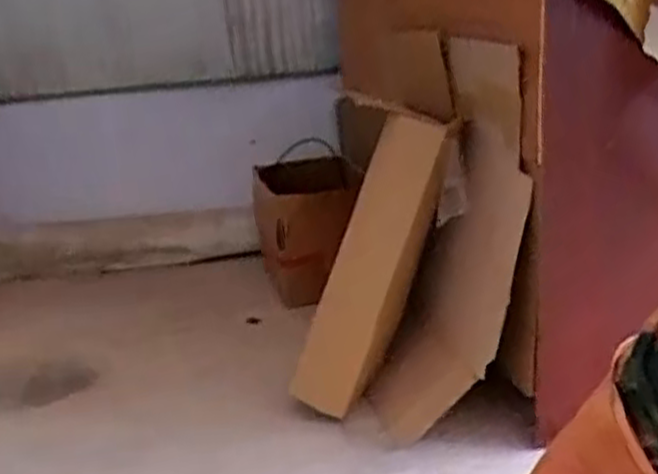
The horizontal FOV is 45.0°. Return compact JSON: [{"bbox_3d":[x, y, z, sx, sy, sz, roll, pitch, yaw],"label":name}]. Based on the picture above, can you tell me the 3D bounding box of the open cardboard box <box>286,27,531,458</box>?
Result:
[{"bbox_3d":[0.128,0.007,1.406,0.387,0.628,0.297,-8,18,-13],"label":"open cardboard box"}]

